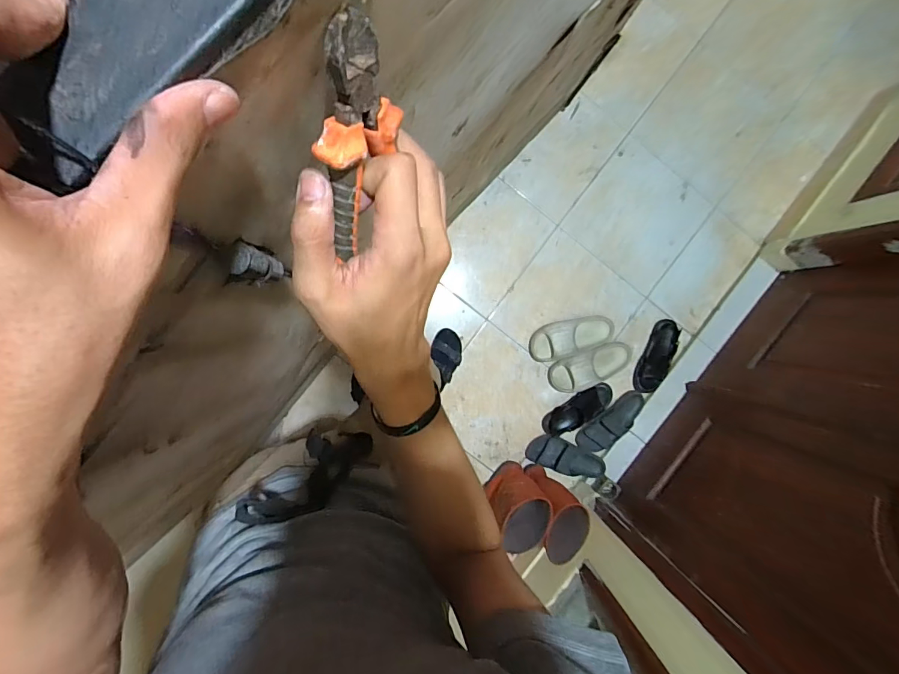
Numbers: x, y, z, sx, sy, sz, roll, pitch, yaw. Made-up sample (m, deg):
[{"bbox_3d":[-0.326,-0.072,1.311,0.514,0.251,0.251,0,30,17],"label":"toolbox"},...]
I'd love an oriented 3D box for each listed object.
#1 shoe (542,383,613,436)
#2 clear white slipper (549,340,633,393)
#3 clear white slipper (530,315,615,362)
[{"bbox_3d":[0.452,0.254,1.566,0.264,0.053,0.110,-32,96,-2],"label":"shoe"},{"bbox_3d":[0.498,0.098,1.544,0.311,0.093,0.128,-21,96,-4],"label":"clear white slipper"},{"bbox_3d":[0.425,-0.004,1.537,0.300,0.096,0.124,-18,95,-4],"label":"clear white slipper"}]

